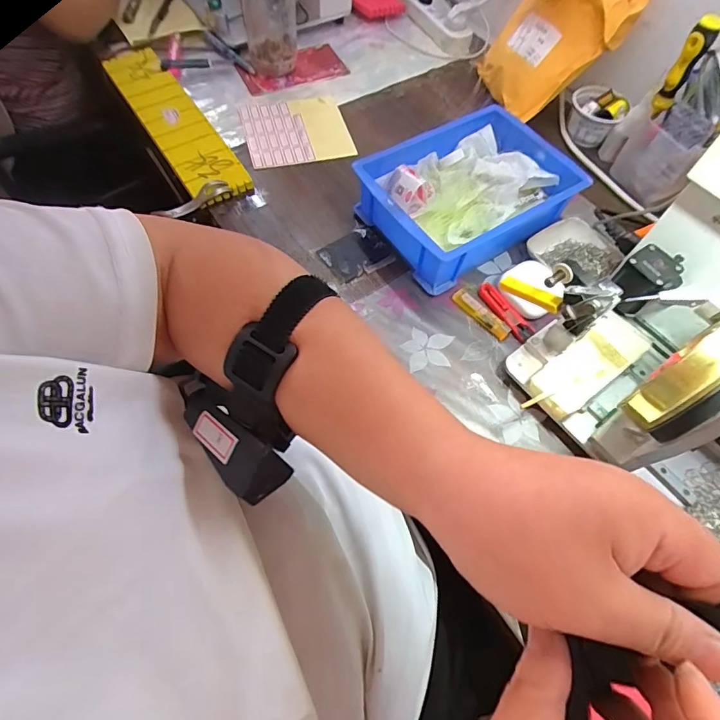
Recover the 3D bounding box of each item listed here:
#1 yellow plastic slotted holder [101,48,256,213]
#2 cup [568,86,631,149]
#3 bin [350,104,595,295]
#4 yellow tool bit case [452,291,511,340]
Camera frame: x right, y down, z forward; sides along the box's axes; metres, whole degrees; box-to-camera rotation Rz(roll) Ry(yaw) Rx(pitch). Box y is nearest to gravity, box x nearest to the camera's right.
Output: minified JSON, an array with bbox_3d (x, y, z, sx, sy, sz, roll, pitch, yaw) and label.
[{"bbox_3d":[-0.282,-0.362,0.676,0.087,0.026,0.373,-29,67,-17],"label":"yellow plastic slotted holder"},{"bbox_3d":[0.348,-0.358,0.667,0.064,0.057,0.065,1,62,-2],"label":"cup"},{"bbox_3d":[0.139,-0.211,0.576,0.248,0.077,0.179,-30,67,-17],"label":"bin"},{"bbox_3d":[0.141,-0.054,0.523,0.019,0.010,0.078,-38,70,-20],"label":"yellow tool bit case"}]

